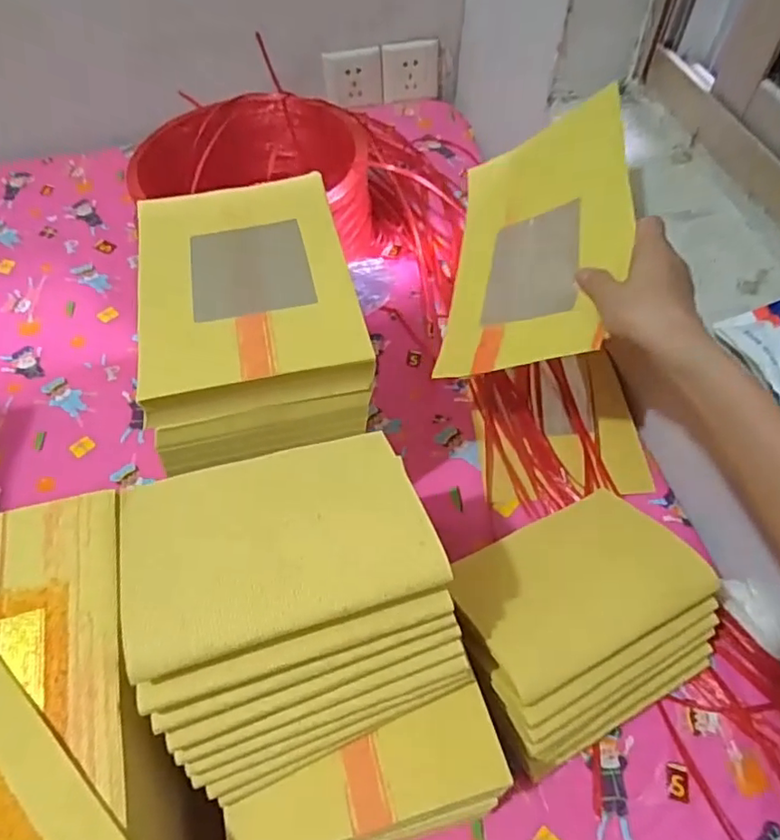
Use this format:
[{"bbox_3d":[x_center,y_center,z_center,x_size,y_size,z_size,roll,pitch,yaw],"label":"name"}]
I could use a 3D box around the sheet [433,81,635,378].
[{"bbox_3d":[0.126,-0.155,0.508,0.165,0.017,0.231,-5,70,43],"label":"sheet"}]

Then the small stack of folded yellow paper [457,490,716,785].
[{"bbox_3d":[0.134,0.148,0.427,0.173,0.119,0.143,-25,60,-15],"label":"small stack of folded yellow paper"}]

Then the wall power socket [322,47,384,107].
[{"bbox_3d":[-0.055,-0.519,0.884,0.087,0.075,0.017,-10,58,-6],"label":"wall power socket"}]

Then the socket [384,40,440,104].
[{"bbox_3d":[0.032,-0.528,0.883,0.089,0.083,0.004,-15,53,-11],"label":"socket"}]

